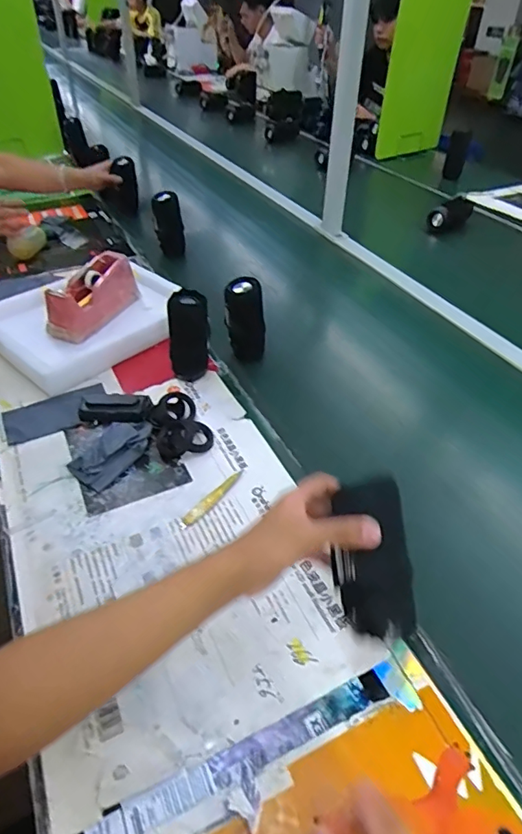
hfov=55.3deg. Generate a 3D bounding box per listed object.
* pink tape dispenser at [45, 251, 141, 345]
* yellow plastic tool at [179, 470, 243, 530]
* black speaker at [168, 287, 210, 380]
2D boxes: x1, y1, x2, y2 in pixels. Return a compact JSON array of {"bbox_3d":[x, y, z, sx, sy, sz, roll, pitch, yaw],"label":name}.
[{"bbox_3d":[-0.324,-0.233,0.964,0.085,0.089,0.195,15,44,14],"label":"pink tape dispenser"},{"bbox_3d":[-0.065,0.110,0.681,0.018,0.007,0.120,29,49,27],"label":"yellow plastic tool"},{"bbox_3d":[-0.121,-0.138,0.836,0.065,0.145,0.056,-6,43,-8],"label":"black speaker"}]

